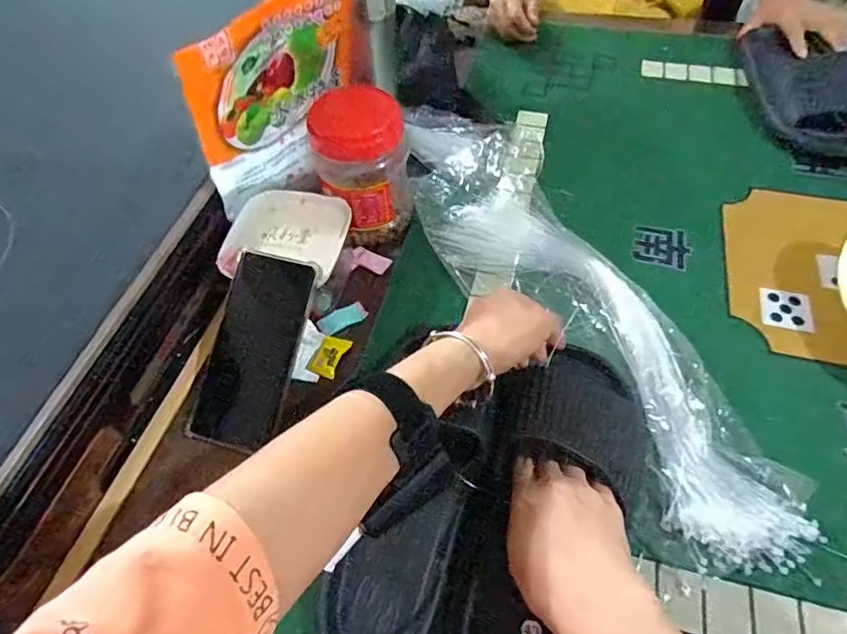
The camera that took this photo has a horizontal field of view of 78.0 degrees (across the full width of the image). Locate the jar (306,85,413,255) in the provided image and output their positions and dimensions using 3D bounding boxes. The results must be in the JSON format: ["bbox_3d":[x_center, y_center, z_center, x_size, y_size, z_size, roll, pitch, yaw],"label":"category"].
[{"bbox_3d":[-0.059,-0.147,0.524,0.084,0.156,0.084,-1,57,1],"label":"jar"}]

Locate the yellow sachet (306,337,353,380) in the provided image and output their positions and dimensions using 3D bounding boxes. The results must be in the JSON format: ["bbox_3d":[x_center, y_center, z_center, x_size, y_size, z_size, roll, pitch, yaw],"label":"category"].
[{"bbox_3d":[-0.087,0.034,0.481,0.025,0.014,0.042,21,60,15],"label":"yellow sachet"}]

